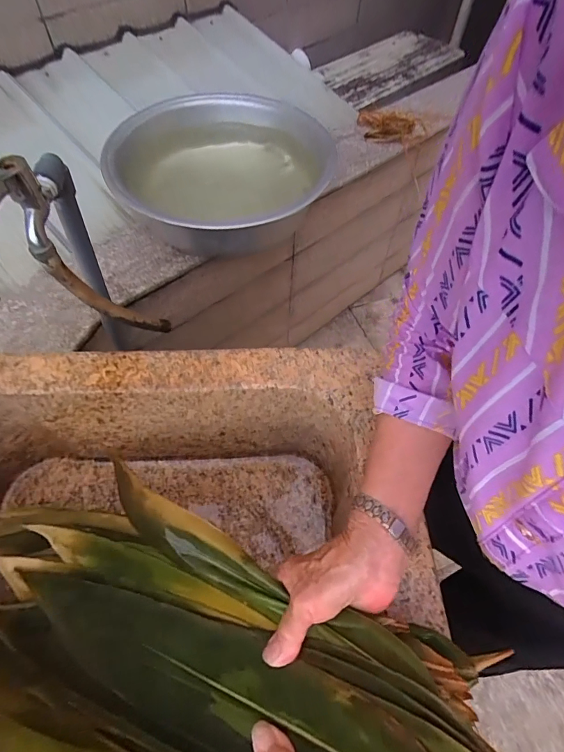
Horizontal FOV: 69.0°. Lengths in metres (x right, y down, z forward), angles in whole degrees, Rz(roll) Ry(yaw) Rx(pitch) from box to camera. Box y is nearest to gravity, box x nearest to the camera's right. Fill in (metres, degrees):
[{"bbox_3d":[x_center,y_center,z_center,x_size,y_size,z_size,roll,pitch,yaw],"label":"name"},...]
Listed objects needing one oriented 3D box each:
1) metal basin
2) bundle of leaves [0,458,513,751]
[{"bbox_3d":[-0.133,-0.452,0.911,0.447,0.147,0.518,9,58,1],"label":"metal basin"},{"bbox_3d":[-0.094,0.210,0.332,0.512,0.075,0.186,1,53,29],"label":"bundle of leaves"}]

